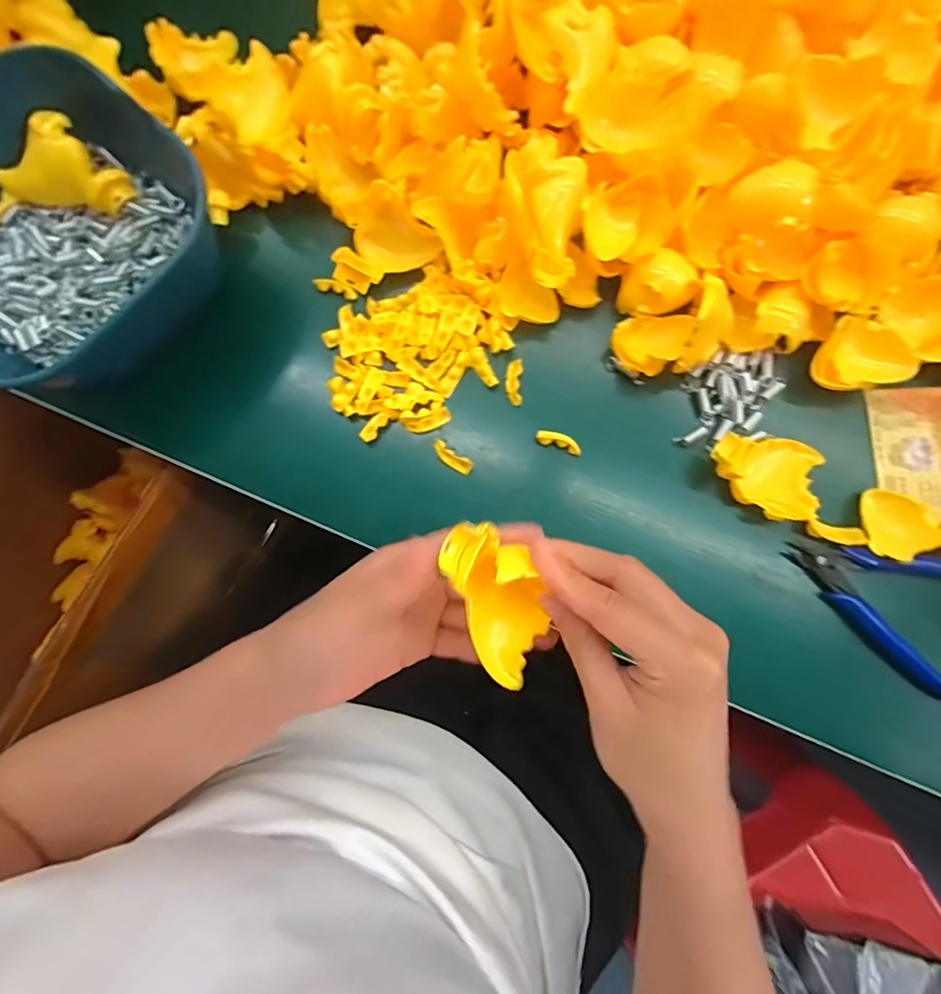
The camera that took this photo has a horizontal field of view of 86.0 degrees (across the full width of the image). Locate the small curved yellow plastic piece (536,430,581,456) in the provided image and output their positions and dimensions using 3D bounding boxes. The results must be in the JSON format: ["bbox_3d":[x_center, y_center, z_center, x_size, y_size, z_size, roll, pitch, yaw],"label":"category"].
[{"bbox_3d":[0.058,-0.036,0.329,0.029,0.008,0.010,19,81,4],"label":"small curved yellow plastic piece"}]

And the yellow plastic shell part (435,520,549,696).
[{"bbox_3d":[0.016,0.049,0.241,0.040,0.039,0.074,-25,80,-3],"label":"yellow plastic shell part"}]

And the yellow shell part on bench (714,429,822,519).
[{"bbox_3d":[0.182,-0.017,0.313,0.065,0.026,0.054,24,81,5],"label":"yellow shell part on bench"}]

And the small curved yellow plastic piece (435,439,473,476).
[{"bbox_3d":[-0.012,-0.025,0.328,0.028,0.004,0.011,34,82,7],"label":"small curved yellow plastic piece"}]

